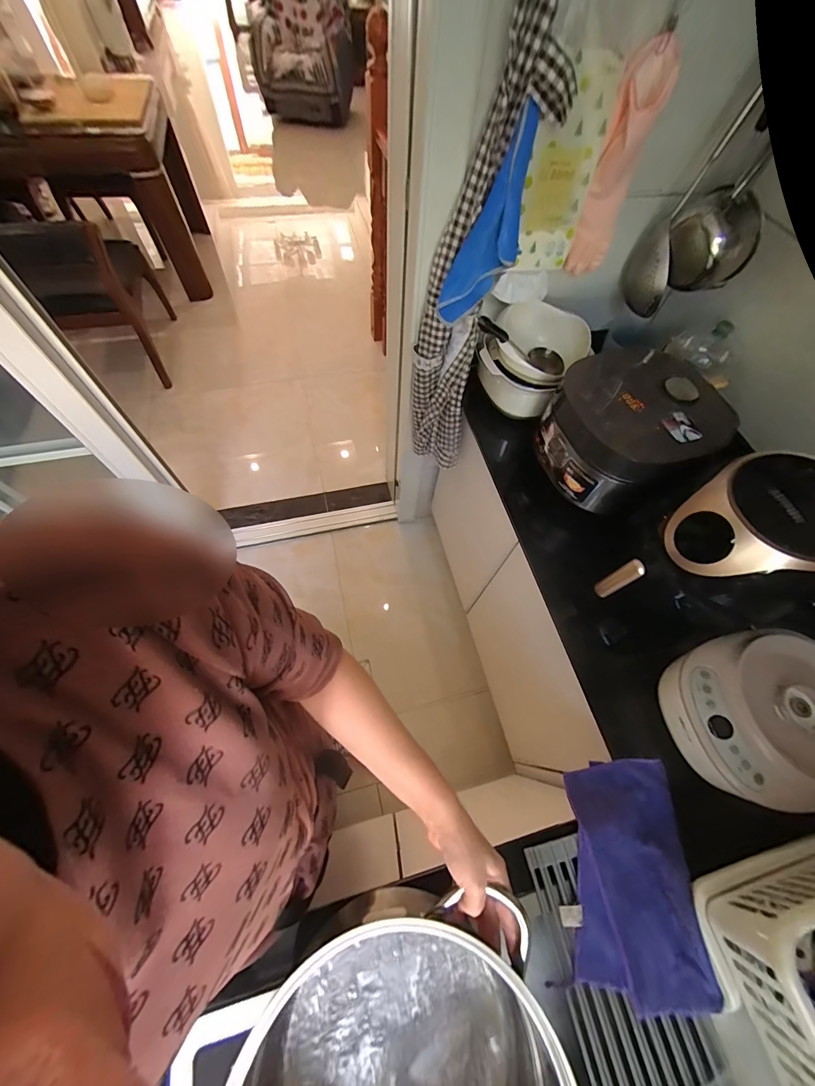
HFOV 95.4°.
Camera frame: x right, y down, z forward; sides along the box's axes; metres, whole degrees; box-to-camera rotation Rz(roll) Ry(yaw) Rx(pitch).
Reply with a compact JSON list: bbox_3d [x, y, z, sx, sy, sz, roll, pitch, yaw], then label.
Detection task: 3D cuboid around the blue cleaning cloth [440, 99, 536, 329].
[{"bbox_3d":[0.164,-0.584,0.711,0.091,0.319,0.087,39,34,16],"label":"blue cleaning cloth"}]

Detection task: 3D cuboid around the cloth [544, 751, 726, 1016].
[{"bbox_3d":[0.307,0.469,0.535,0.169,0.073,0.273,5,62,-1],"label":"cloth"}]

